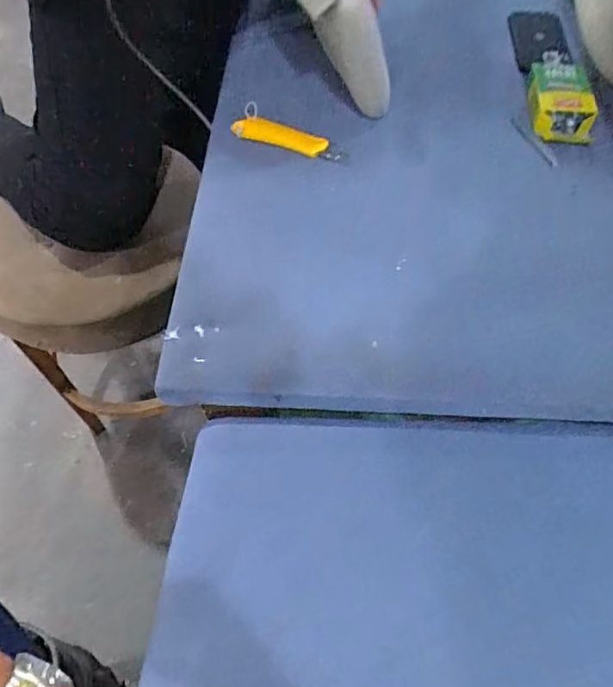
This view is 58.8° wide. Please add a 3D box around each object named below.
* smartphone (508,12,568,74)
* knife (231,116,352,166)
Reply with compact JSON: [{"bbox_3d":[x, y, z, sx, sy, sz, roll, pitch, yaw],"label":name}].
[{"bbox_3d":[0.353,-0.462,0.831,0.072,0.011,0.138,2,58,3],"label":"smartphone"},{"bbox_3d":[-0.021,-0.282,0.743,0.164,0.018,0.034,16,60,11],"label":"knife"}]

